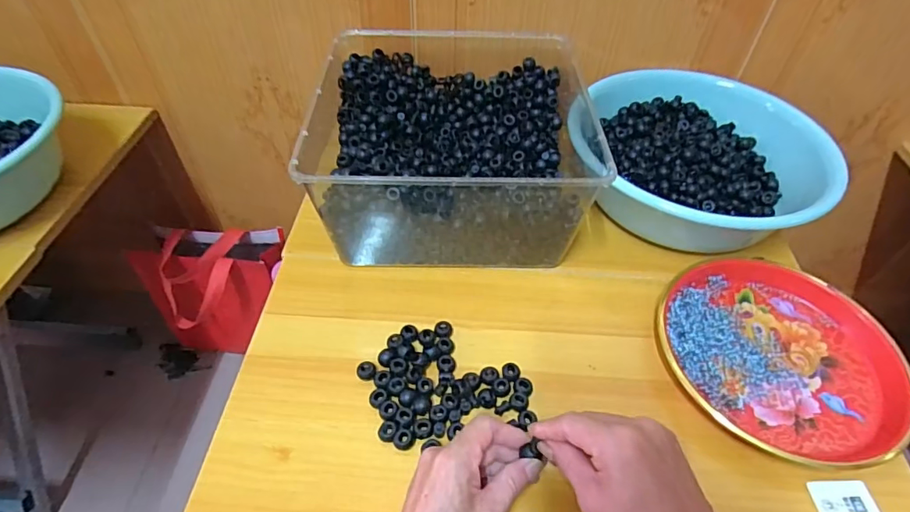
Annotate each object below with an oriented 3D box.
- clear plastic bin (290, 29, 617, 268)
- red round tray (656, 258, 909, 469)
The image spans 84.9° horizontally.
[{"bbox_3d":[-0.002,-0.136,0.602,0.287,0.139,0.295,-1,49,-2],"label":"clear plastic bin"},{"bbox_3d":[0.317,0.091,0.495,0.220,0.033,0.205,1,49,-1],"label":"red round tray"}]

